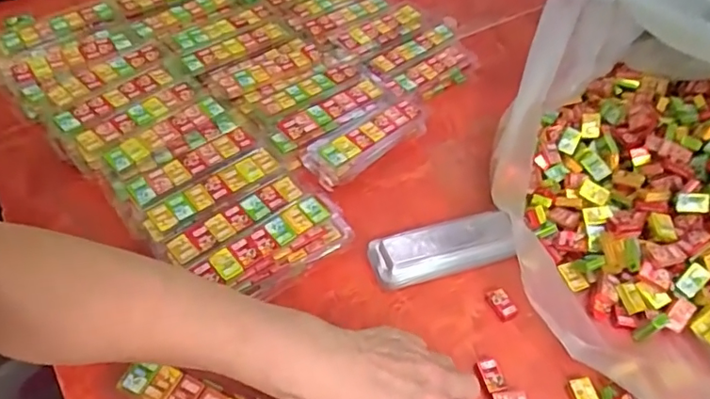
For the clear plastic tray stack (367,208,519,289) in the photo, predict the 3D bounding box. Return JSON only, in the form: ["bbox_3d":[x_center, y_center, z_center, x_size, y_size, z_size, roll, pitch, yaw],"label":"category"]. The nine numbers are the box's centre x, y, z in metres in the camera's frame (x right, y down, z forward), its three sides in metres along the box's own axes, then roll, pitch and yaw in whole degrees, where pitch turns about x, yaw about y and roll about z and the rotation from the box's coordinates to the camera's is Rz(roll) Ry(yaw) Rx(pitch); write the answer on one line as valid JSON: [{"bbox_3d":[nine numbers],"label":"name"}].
[{"bbox_3d":[0.078,0.043,0.470,0.129,0.021,0.048,-11,52,-14],"label":"clear plastic tray stack"}]

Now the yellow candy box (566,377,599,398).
[{"bbox_3d":[0.171,0.148,0.397,0.019,0.008,0.025,-5,51,-9],"label":"yellow candy box"}]

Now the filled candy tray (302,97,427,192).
[{"bbox_3d":[0.013,-0.058,0.530,0.139,0.031,0.052,-30,59,-26],"label":"filled candy tray"}]

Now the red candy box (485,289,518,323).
[{"bbox_3d":[0.123,0.088,0.442,0.018,0.006,0.026,-20,55,-20],"label":"red candy box"}]

